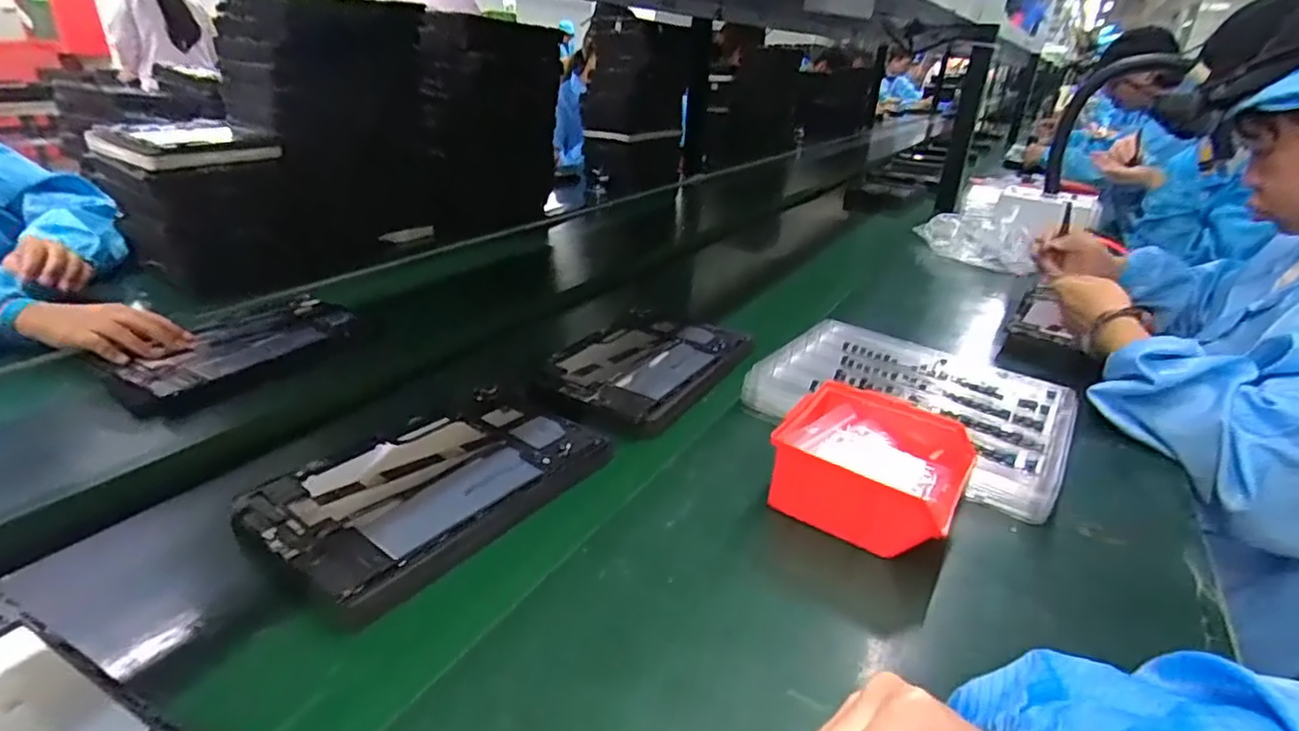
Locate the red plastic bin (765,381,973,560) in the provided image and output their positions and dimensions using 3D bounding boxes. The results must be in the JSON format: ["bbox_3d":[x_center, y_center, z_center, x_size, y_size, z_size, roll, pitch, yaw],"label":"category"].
[{"bbox_3d":[0.178,0.087,0.516,0.134,0.074,0.135,19,29,29],"label":"red plastic bin"}]

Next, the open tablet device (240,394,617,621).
[{"bbox_3d":[-0.165,0.082,0.502,0.167,0.008,0.244,23,33,28],"label":"open tablet device"}]

